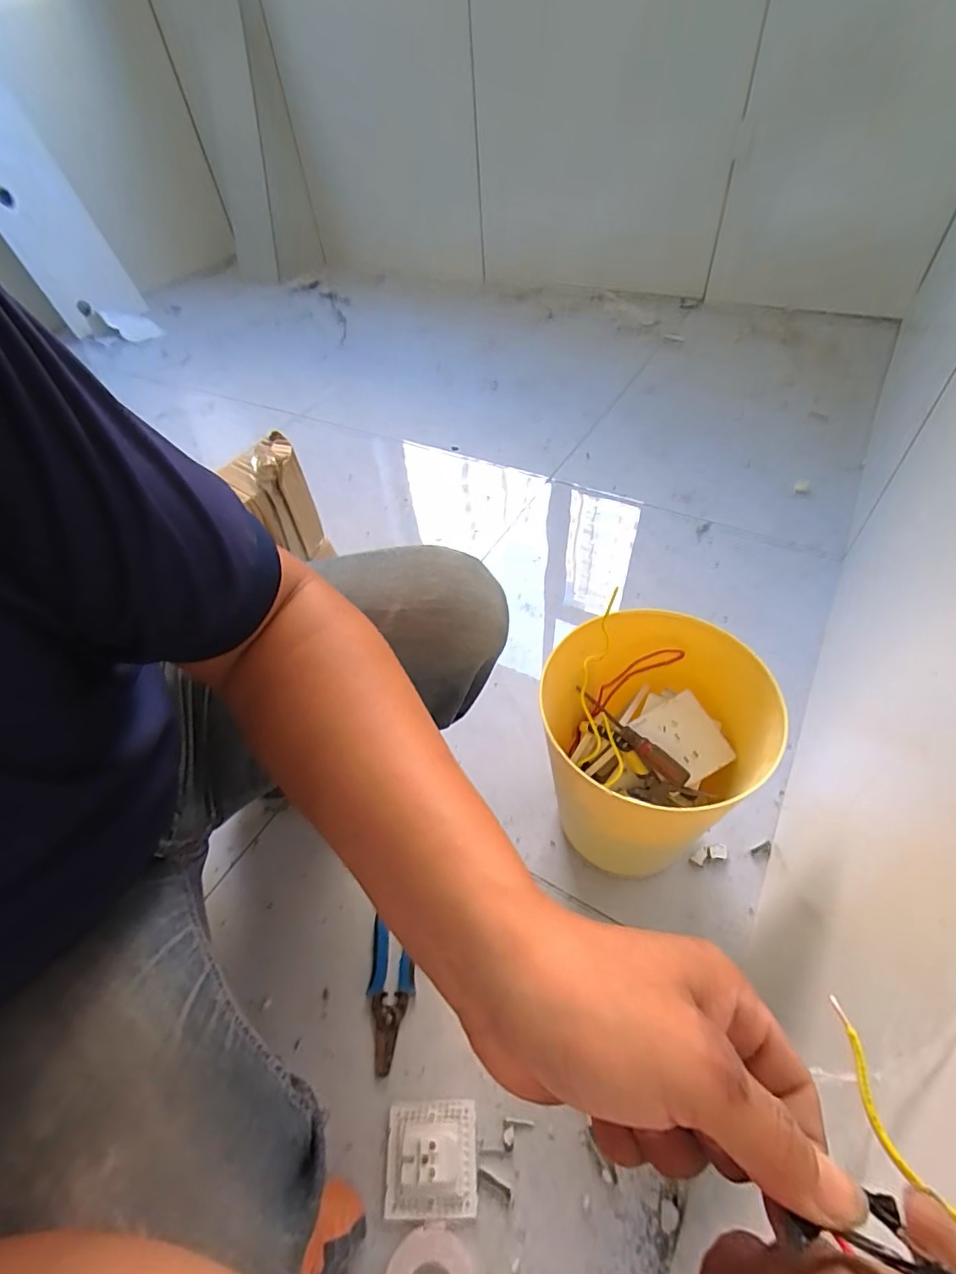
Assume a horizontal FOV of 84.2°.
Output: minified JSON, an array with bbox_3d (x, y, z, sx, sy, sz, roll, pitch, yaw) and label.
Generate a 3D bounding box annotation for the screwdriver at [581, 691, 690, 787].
[{"bbox_3d":[0.171,0.109,0.597,0.020,0.025,0.149,-36,56,-22],"label":"screwdriver"}]

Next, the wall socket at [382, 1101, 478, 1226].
[{"bbox_3d":[-0.046,0.509,0.516,0.086,0.024,0.080,-5,50,2],"label":"wall socket"}]

